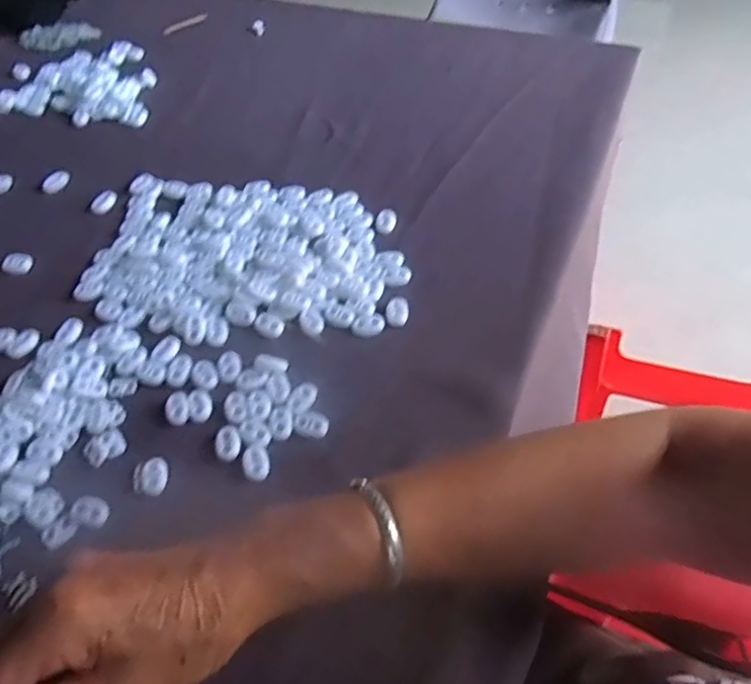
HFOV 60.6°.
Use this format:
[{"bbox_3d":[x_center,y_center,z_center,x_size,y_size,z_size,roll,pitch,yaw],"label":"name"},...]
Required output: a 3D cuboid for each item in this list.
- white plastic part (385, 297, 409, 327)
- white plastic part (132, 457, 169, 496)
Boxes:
[{"bbox_3d":[0.016,-0.022,0.465,0.016,0.005,0.024,5,51,8],"label":"white plastic part"},{"bbox_3d":[-0.136,0.082,0.390,0.020,0.005,0.023,-11,50,-5],"label":"white plastic part"}]

